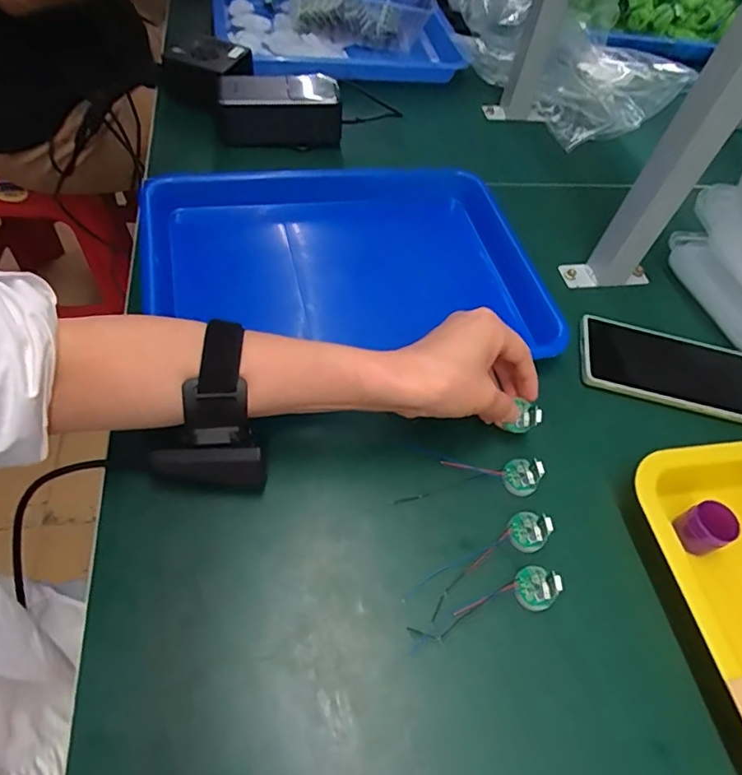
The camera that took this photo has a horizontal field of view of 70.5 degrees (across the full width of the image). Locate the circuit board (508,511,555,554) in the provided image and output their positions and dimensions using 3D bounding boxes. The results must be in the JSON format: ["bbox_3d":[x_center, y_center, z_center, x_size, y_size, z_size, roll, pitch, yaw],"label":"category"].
[{"bbox_3d":[0.106,0.096,0.351,0.027,0.015,0.025,-34,65,-27],"label":"circuit board"}]

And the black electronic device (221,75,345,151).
[{"bbox_3d":[-0.096,-0.292,0.557,0.127,0.056,0.057,-8,56,-13],"label":"black electronic device"}]

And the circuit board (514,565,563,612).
[{"bbox_3d":[0.105,0.127,0.333,0.027,0.022,0.026,-24,61,-23],"label":"circuit board"}]

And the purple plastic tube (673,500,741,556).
[{"bbox_3d":[0.226,0.095,0.356,0.029,0.030,0.028,4,54,-5],"label":"purple plastic tube"}]

